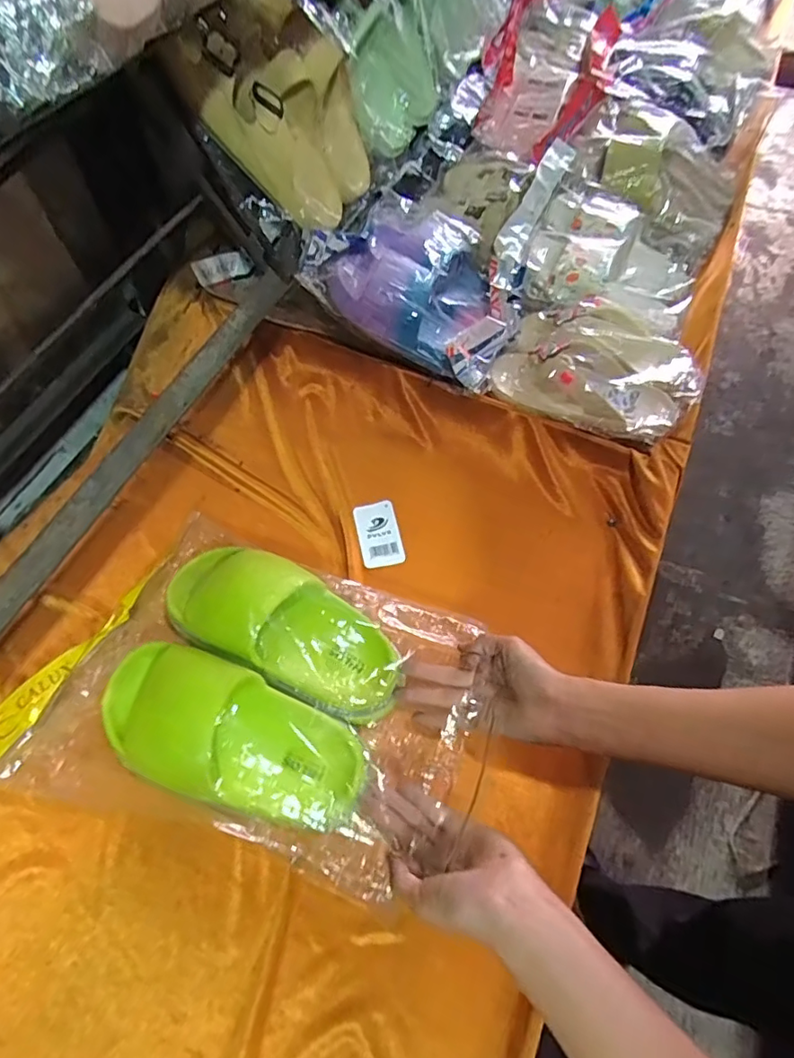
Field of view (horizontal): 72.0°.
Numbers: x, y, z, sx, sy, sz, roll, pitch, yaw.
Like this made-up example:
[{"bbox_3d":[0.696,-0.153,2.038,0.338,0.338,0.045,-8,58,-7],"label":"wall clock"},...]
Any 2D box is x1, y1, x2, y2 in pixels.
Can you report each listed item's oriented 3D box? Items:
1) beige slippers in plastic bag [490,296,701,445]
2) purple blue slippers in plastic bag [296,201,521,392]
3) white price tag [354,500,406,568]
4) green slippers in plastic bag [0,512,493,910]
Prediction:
[{"bbox_3d":[0.244,-0.201,0.652,0.219,0.046,0.185,22,61,11],"label":"beige slippers in plastic bag"},{"bbox_3d":[0.037,-0.308,0.668,0.248,0.052,0.231,33,60,-4],"label":"purple blue slippers in plastic bag"},{"bbox_3d":[-0.020,0.005,0.599,0.045,0.004,0.077,-13,64,-2],"label":"white price tag"},{"bbox_3d":[-0.105,0.144,0.463,0.352,0.081,0.255,21,61,10],"label":"green slippers in plastic bag"}]

